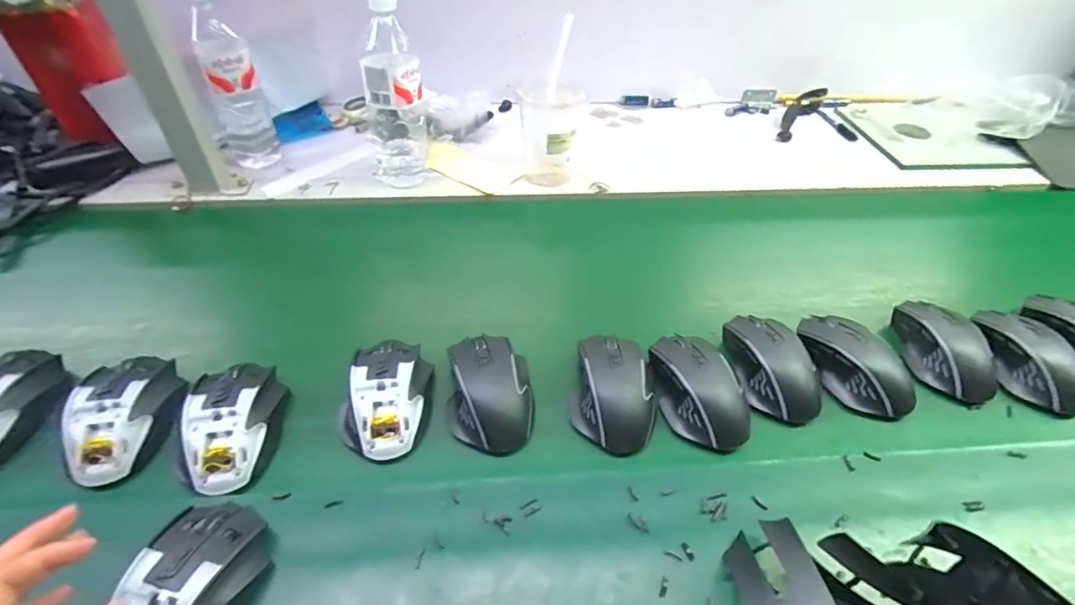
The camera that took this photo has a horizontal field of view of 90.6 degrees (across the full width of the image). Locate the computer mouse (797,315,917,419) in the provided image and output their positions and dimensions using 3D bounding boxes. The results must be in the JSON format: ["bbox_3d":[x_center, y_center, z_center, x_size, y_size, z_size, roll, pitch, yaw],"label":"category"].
[{"bbox_3d":[0.296,0.055,0.501,0.067,0.038,0.118,-18,49,-20],"label":"computer mouse"}]

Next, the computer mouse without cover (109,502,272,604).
[{"bbox_3d":[-0.217,0.182,0.331,0.067,0.043,0.115,8,45,5],"label":"computer mouse without cover"}]

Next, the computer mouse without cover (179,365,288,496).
[{"bbox_3d":[-0.243,0.092,0.429,0.064,0.034,0.114,-7,46,-10],"label":"computer mouse without cover"}]

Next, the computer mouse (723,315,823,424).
[{"bbox_3d":[0.216,0.058,0.493,0.062,0.035,0.106,-5,45,-8],"label":"computer mouse"}]

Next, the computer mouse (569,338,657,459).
[{"bbox_3d":[0.069,0.074,0.466,0.068,0.034,0.111,6,45,3],"label":"computer mouse"}]

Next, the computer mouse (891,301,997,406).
[{"bbox_3d":[0.395,0.041,0.517,0.062,0.036,0.109,2,44,-1],"label":"computer mouse"}]

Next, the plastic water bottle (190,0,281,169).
[{"bbox_3d":[-0.386,-0.272,0.665,0.069,0.219,0.076,-21,50,-21],"label":"plastic water bottle"}]

